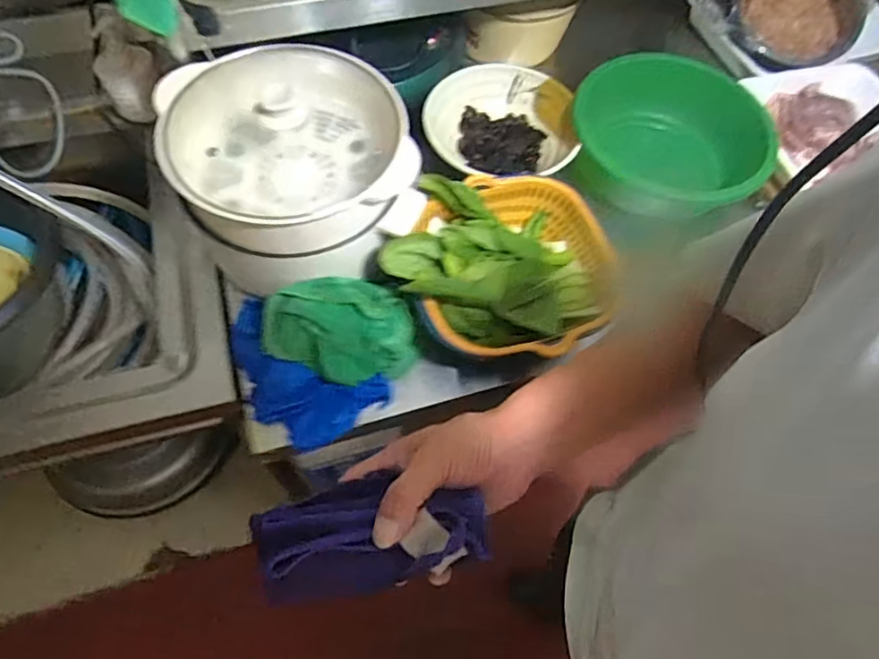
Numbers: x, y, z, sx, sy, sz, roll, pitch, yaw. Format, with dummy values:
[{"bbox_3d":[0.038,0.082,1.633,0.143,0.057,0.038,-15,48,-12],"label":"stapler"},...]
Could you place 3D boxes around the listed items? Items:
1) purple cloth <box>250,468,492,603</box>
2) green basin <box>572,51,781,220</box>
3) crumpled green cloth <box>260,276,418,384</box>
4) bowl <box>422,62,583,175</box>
[{"bbox_3d":[-0.042,0.132,0.389,0.146,0.042,0.070,-4,64,-7],"label":"purple cloth"},{"bbox_3d":[0.329,-0.262,0.873,0.274,0.130,0.262,1,64,-2],"label":"green basin"},{"bbox_3d":[-0.114,0.000,0.676,0.165,0.055,0.105,-6,65,-6],"label":"crumpled green cloth"},{"bbox_3d":[0.093,-0.276,0.824,0.208,0.076,0.191,1,64,-2],"label":"bowl"}]

